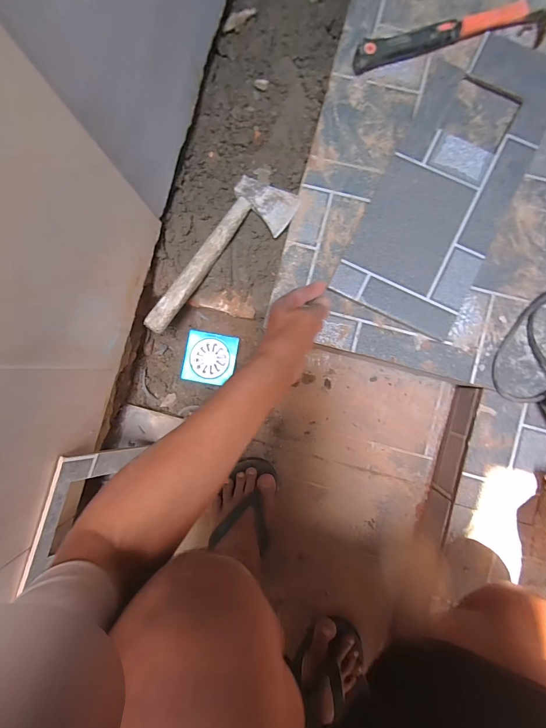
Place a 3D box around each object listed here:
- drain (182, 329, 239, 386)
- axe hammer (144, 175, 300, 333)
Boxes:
[{"bbox_3d":[-0.124,-0.011,0.644,0.101,0.014,0.098,9,89,2],"label":"drain"},{"bbox_3d":[-0.094,-0.180,0.557,0.103,0.026,0.322,41,89,3],"label":"axe hammer"}]

